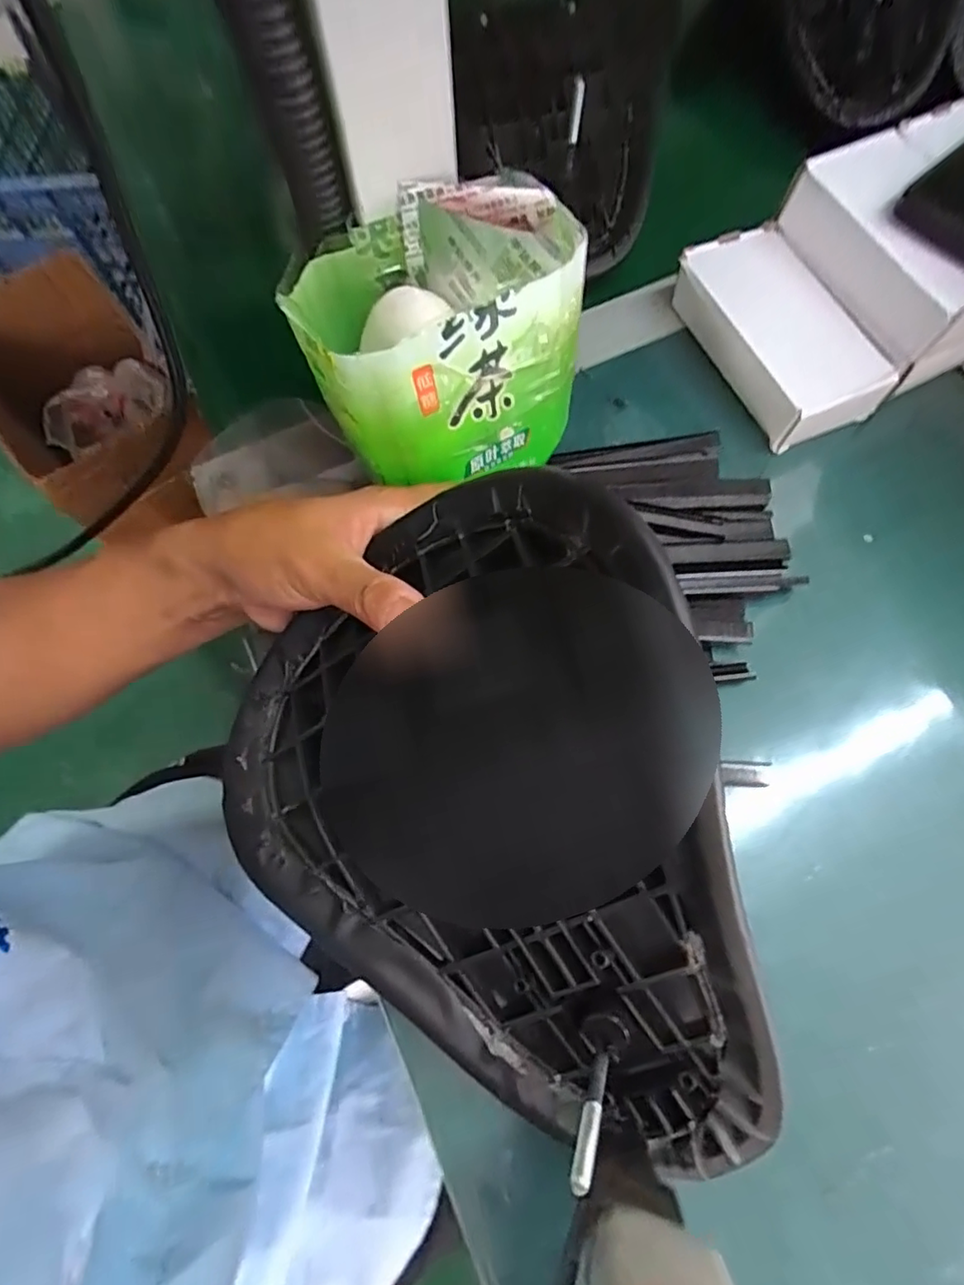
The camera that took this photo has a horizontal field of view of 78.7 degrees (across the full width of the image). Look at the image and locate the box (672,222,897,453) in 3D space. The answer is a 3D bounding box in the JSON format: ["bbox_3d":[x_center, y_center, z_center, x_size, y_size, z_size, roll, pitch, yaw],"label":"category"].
[{"bbox_3d":[0.170,-0.180,0.337,0.075,0.034,0.128,-21,72,-5],"label":"box"}]

